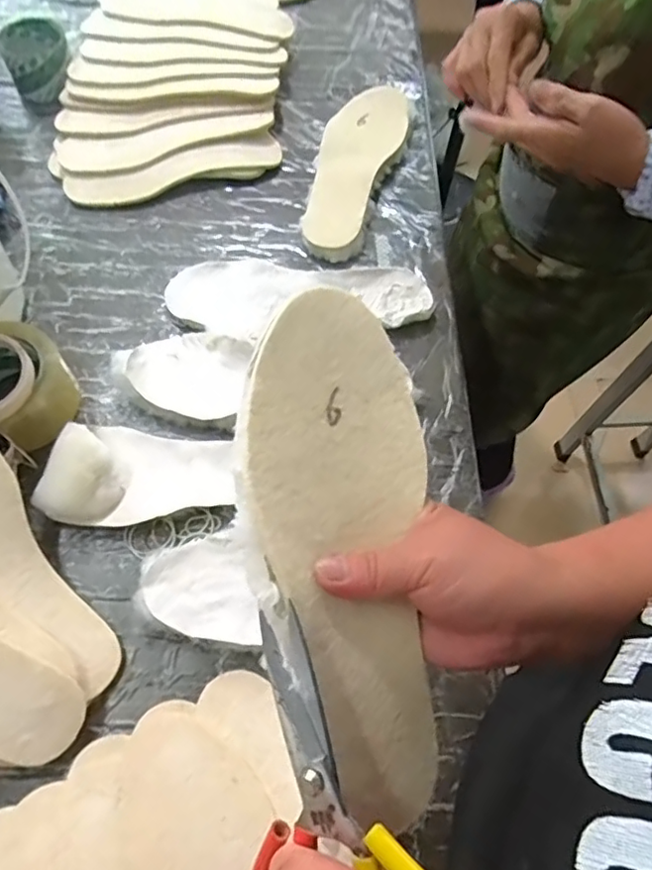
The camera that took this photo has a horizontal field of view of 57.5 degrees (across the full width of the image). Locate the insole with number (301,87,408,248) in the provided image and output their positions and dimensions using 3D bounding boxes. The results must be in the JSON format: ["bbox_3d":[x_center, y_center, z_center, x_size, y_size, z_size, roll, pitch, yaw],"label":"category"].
[{"bbox_3d":[0.030,-0.328,0.716,0.087,0.014,0.248,19,69,9],"label":"insole with number"}]

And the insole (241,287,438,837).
[{"bbox_3d":[0.010,0.061,0.286,0.093,0.012,0.256,-1,87,-29],"label":"insole"}]

